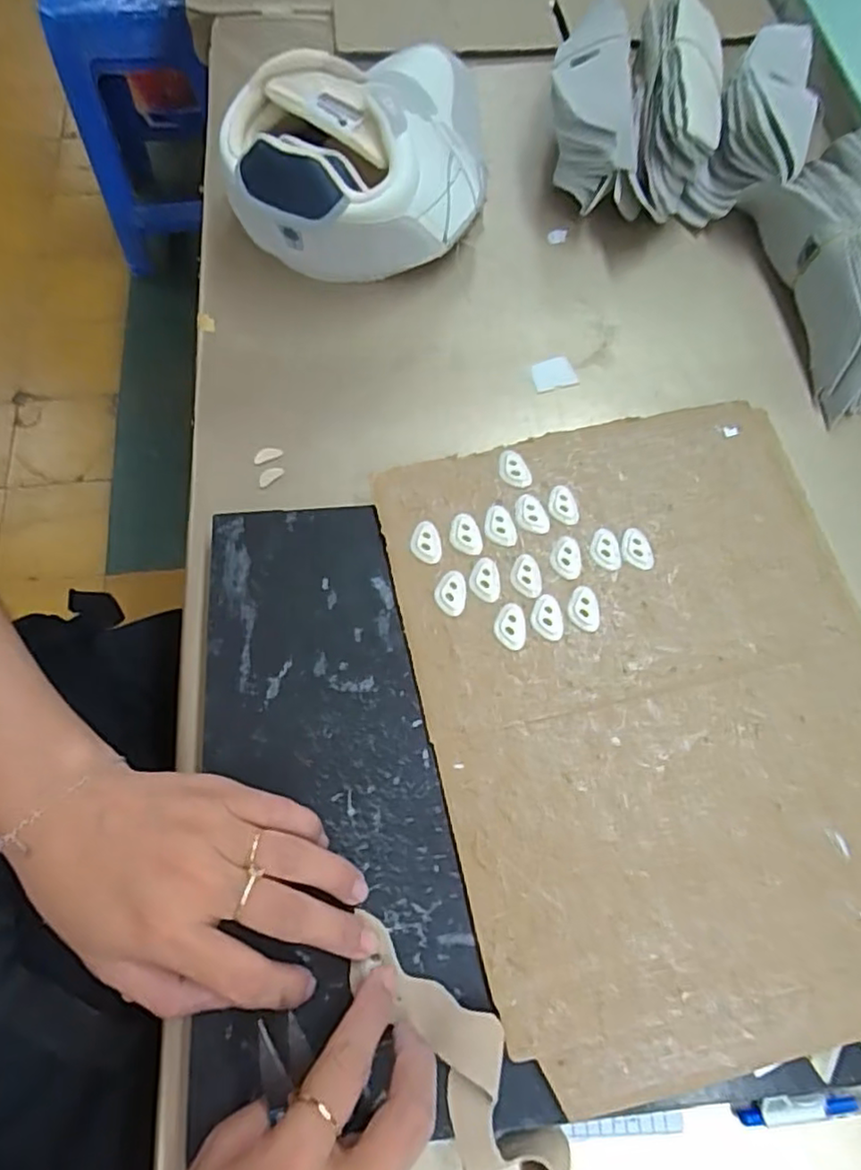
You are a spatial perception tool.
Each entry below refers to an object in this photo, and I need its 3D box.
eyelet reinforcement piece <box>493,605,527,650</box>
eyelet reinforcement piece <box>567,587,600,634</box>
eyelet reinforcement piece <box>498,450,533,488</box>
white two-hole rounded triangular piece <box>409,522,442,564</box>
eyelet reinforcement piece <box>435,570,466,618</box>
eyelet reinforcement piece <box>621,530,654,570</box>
[{"bbox_3d":[0.043,0.022,0.343,0.017,0.004,0.024,13,68,4],"label":"eyelet reinforcement piece"},{"bbox_3d":[0.084,0.013,0.348,0.017,0.004,0.025,2,68,-1],"label":"eyelet reinforcement piece"},{"bbox_3d":[0.049,-0.069,0.378,0.016,0.004,0.026,-19,70,-9],"label":"eyelet reinforcement piece"},{"bbox_3d":[-0.002,-0.024,0.361,0.017,0.004,0.024,0,68,-2],"label":"white two-hole rounded triangular piece"},{"bbox_3d":[0.011,0.004,0.350,0.017,0.004,0.025,0,68,-2],"label":"eyelet reinforcement piece"},{"bbox_3d":[0.117,-0.021,0.362,0.018,0.004,0.024,2,68,0],"label":"eyelet reinforcement piece"}]

